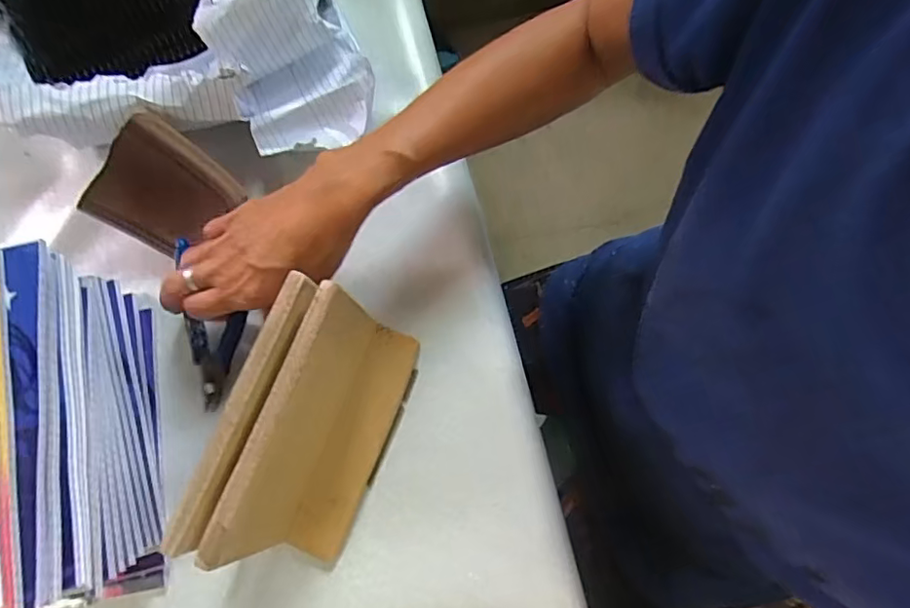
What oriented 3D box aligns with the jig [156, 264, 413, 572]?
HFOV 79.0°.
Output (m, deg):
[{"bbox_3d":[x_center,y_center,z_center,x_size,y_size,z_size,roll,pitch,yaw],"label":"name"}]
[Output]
[{"bbox_3d":[-0.084,0.075,0.338,0.068,0.110,0.156,21,76,8],"label":"jig"}]

